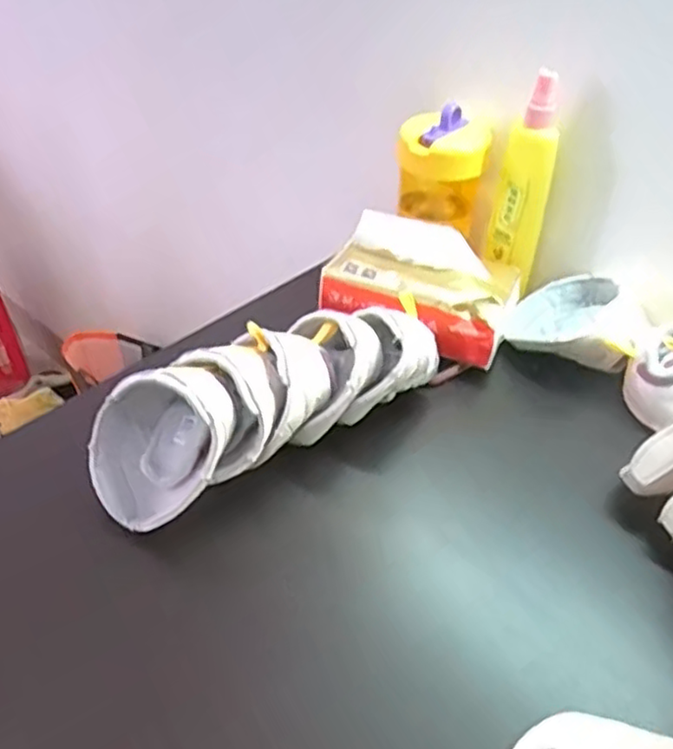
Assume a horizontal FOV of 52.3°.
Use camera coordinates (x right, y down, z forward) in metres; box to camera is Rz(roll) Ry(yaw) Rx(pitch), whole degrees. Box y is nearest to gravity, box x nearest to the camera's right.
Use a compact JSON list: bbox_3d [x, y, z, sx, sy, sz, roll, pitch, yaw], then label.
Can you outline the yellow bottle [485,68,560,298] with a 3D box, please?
[{"bbox_3d":[0.160,-0.160,0.578,0.045,0.170,0.022,17,43,17],"label":"yellow bottle"}]

